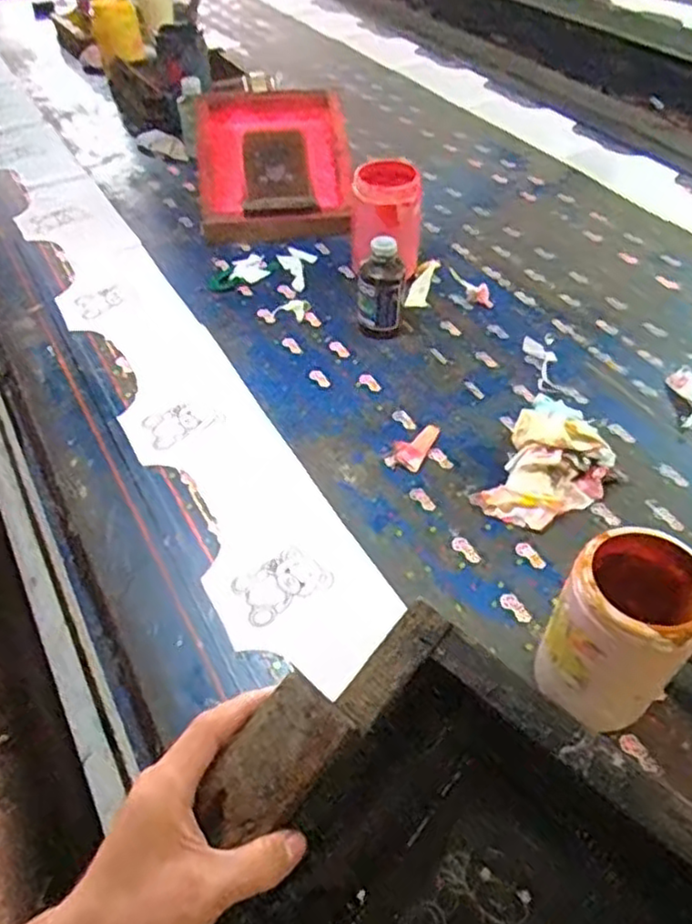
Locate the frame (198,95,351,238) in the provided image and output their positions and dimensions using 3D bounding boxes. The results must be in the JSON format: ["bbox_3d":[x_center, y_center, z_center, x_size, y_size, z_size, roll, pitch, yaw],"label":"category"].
[{"bbox_3d":[-0.118,-0.489,1.110,0.243,0.066,0.293,-3,71,-9],"label":"frame"}]

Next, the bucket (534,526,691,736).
[{"bbox_3d":[0.211,0.139,0.535,0.090,0.173,0.090,-1,48,1],"label":"bucket"}]

